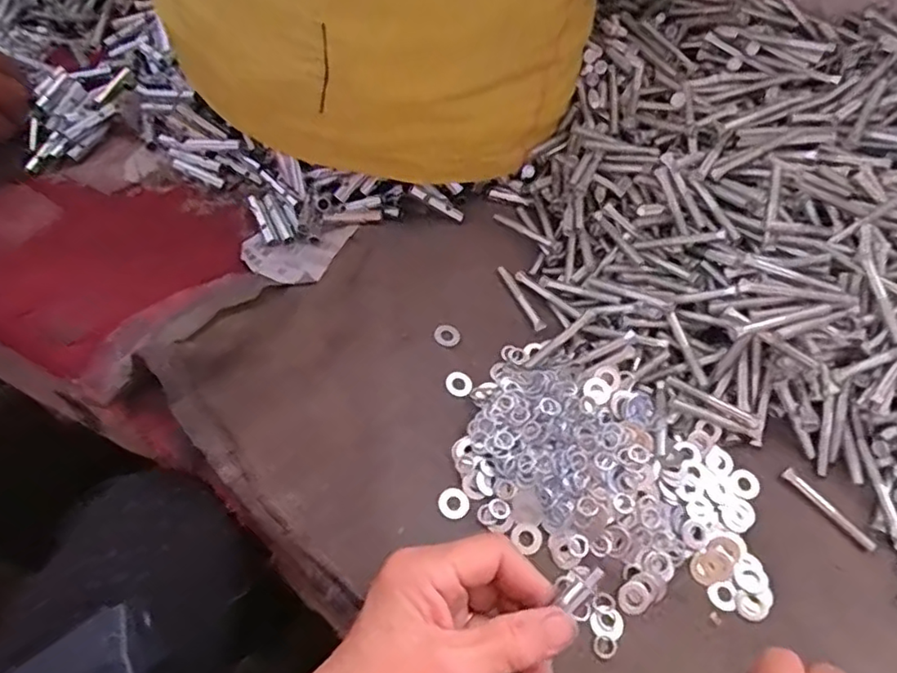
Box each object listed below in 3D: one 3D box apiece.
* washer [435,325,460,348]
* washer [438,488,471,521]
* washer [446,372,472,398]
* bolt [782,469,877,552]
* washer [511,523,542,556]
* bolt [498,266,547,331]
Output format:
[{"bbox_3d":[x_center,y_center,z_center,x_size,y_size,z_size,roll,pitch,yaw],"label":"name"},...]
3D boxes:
[{"bbox_3d":[-0.001,-0.001,0.396,0.017,0.004,0.016,2,58,-3],"label":"washer"},{"bbox_3d":[0.003,0.094,0.341,0.017,0.004,0.017,2,58,-3],"label":"washer"},{"bbox_3d":[0.006,0.030,0.380,0.017,0.004,0.016,2,58,-3],"label":"washer"},{"bbox_3d":[0.219,0.099,0.347,0.006,0.009,0.058,-37,67,-24],"label":"bolt"},{"bbox_3d":[0.043,0.111,0.333,0.016,0.004,0.016,2,58,-3],"label":"washer"},{"bbox_3d":[0.050,-0.027,0.414,0.008,0.004,0.056,-21,62,-17],"label":"bolt"}]

